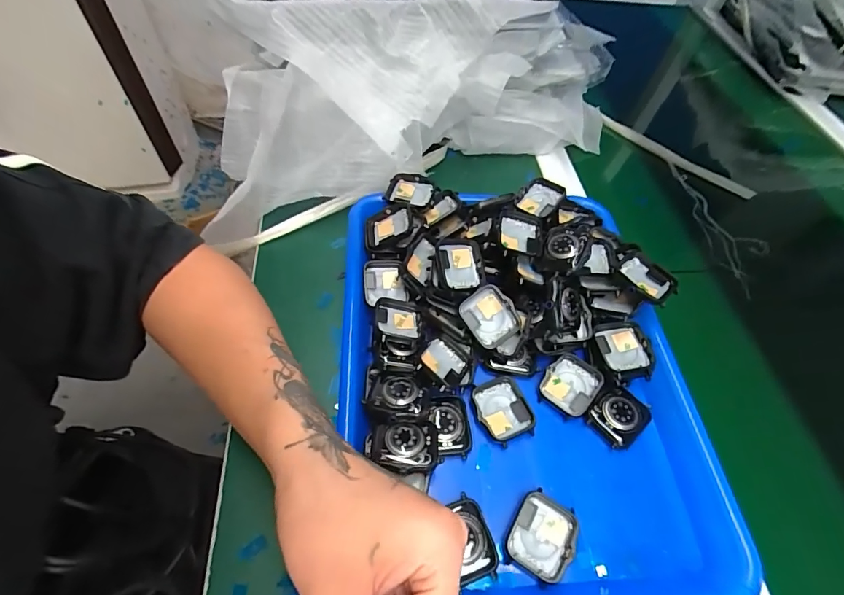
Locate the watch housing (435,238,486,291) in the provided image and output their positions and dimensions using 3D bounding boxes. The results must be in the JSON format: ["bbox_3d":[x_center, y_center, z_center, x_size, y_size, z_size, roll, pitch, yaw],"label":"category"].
[{"bbox_3d":[0.031,-0.025,0.330,0.037,0.010,0.042,-2,75,-14],"label":"watch housing"}]

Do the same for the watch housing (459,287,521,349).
[{"bbox_3d":[0.053,0.015,0.321,0.036,0.008,0.043,-37,87,1],"label":"watch housing"}]

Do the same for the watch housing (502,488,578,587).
[{"bbox_3d":[0.075,0.150,0.260,0.038,0.012,0.045,29,58,15],"label":"watch housing"}]

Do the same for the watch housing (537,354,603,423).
[{"bbox_3d":[0.112,0.068,0.316,0.038,0.010,0.044,36,73,26],"label":"watch housing"}]

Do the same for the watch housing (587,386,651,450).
[{"bbox_3d":[0.145,0.086,0.304,0.041,0.010,0.033,-35,65,-25],"label":"watch housing"}]

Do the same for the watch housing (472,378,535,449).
[{"bbox_3d":[0.059,0.083,0.304,0.037,0.009,0.045,-14,57,-14],"label":"watch housing"}]

